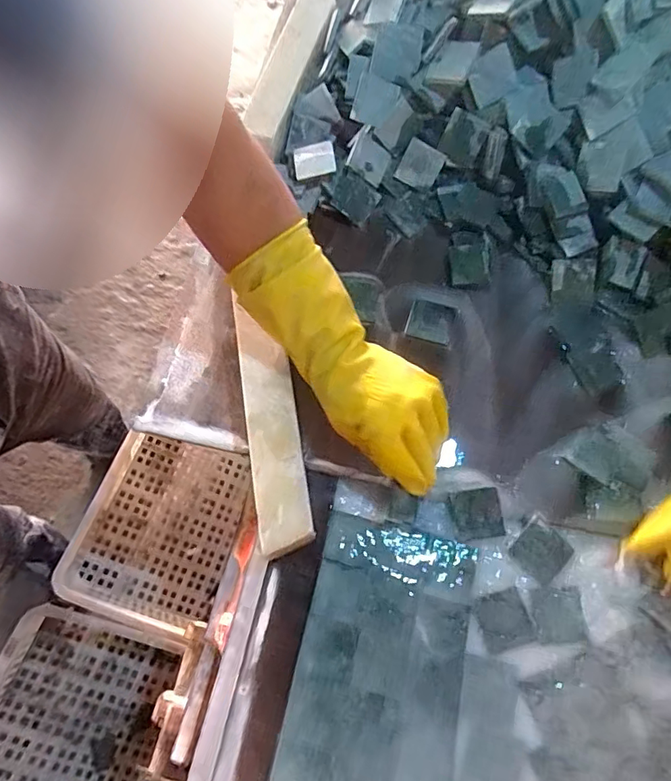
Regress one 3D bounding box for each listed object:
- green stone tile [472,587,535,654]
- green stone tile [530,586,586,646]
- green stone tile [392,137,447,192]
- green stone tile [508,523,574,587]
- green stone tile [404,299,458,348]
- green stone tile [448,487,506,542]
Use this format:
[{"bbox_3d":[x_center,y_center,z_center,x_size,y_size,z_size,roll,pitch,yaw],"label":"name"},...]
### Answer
[{"bbox_3d":[0.157,0.215,0.466,0.046,0.004,0.046,-18,67,-9],"label":"green stone tile"},{"bbox_3d":[0.208,0.210,0.466,0.046,0.004,0.048,2,66,-1],"label":"green stone tile"},{"bbox_3d":[0.103,-0.274,0.612,0.047,0.050,0.004,28,30,-3],"label":"green stone tile"},{"bbox_3d":[0.201,0.158,0.489,0.045,0.004,0.049,42,71,16],"label":"green stone tile"},{"bbox_3d":[0.109,-0.078,0.571,0.052,0.012,0.045,19,67,7],"label":"green stone tile"},{"bbox_3d":[0.143,0.126,0.504,0.048,0.012,0.045,-7,66,-5],"label":"green stone tile"}]

